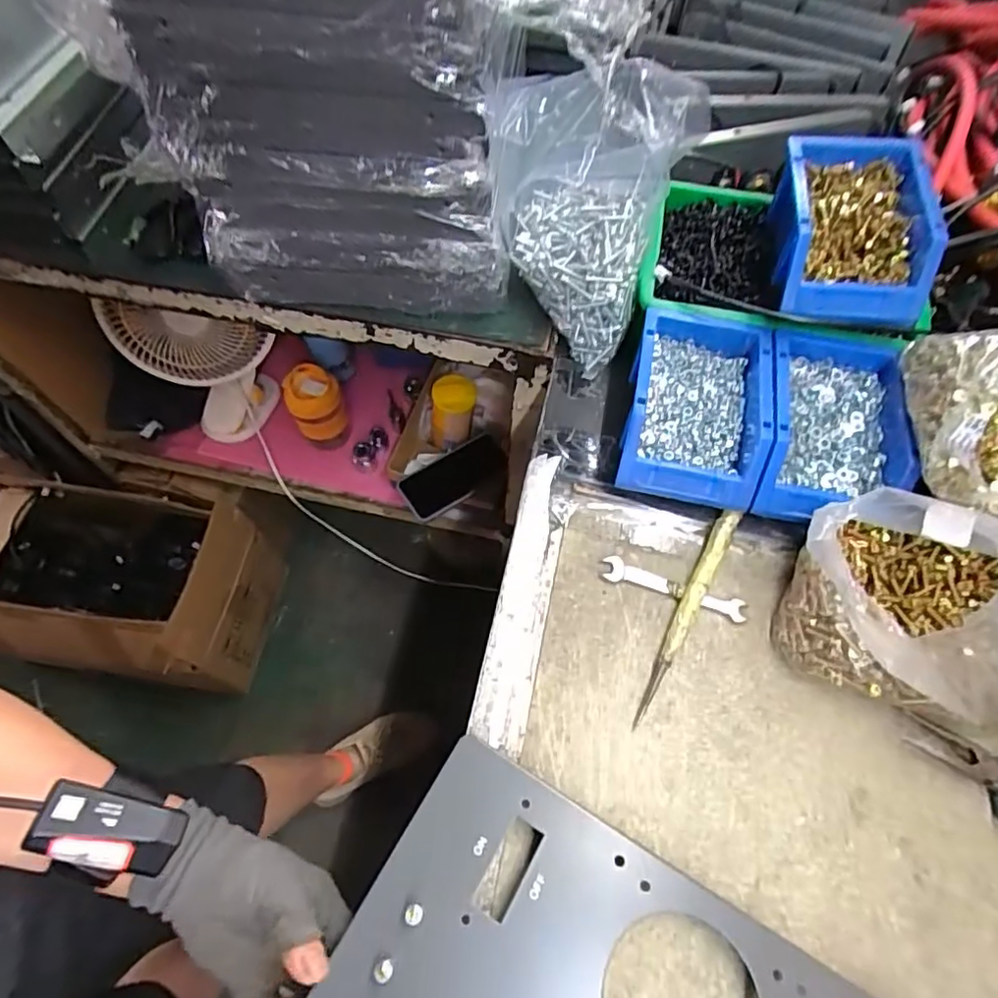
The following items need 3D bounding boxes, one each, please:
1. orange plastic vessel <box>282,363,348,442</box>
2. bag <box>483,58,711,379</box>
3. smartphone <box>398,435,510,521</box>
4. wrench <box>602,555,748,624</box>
[{"bbox_3d":[-0.284,-0.145,0.920,0.077,0.101,0.073,0,63,1],"label":"orange plastic vessel"},{"bbox_3d":[0.070,-0.239,0.507,0.149,0.185,0.149,6,62,2],"label":"bag"},{"bbox_3d":[-0.067,-0.036,0.872,0.158,0.016,0.086,-30,62,-11],"label":"smartphone"},{"bbox_3d":[0.135,0.069,0.459,0.111,0.007,0.020,17,63,7],"label":"wrench"}]

